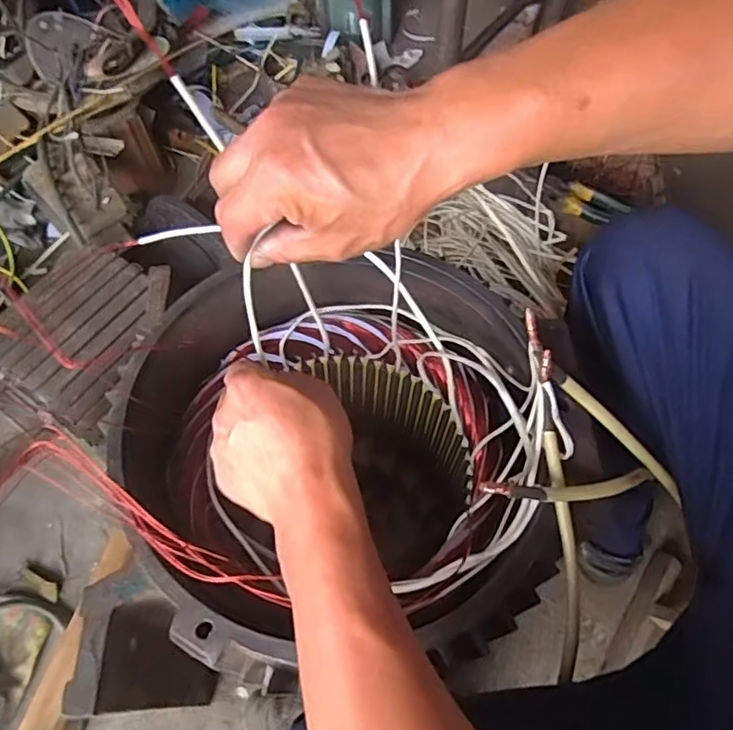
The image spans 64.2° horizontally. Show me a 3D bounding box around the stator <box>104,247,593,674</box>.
[{"bbox_3d":[-0.016,0.124,0.618,0.343,0.424,0.325,-3,62,-2],"label":"stator"}]

